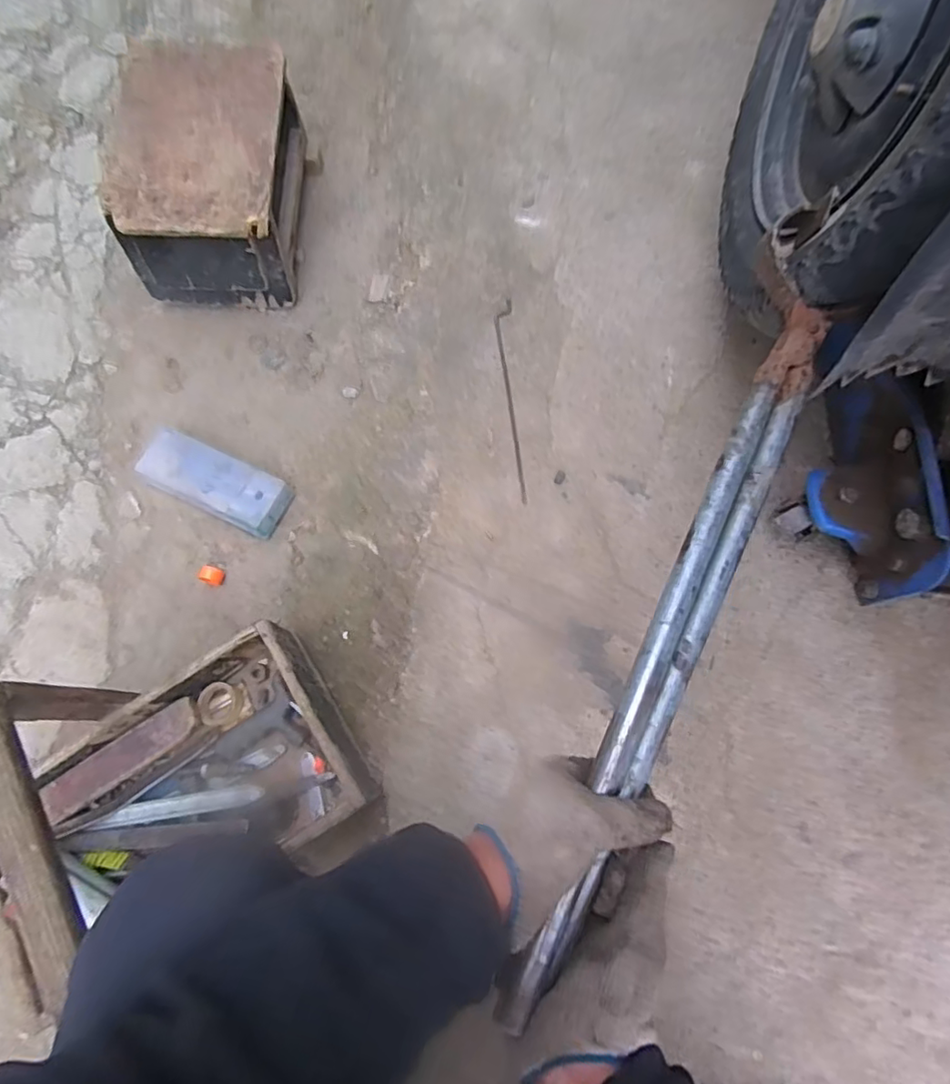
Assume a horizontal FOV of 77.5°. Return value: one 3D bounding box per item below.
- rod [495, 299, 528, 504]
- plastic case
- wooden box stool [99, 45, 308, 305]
[{"bbox_3d":[0.049,-0.195,0.794,0.023,0.007,0.307,-4,74,0],"label":"rod"},{"bbox_3d":[-0.360,-0.085,0.804,0.206,0.053,0.083,24,79,8],"label":"plastic case"},{"bbox_3d":[-0.364,-0.514,0.835,0.211,0.152,0.297,1,76,3],"label":"wooden box stool"}]

